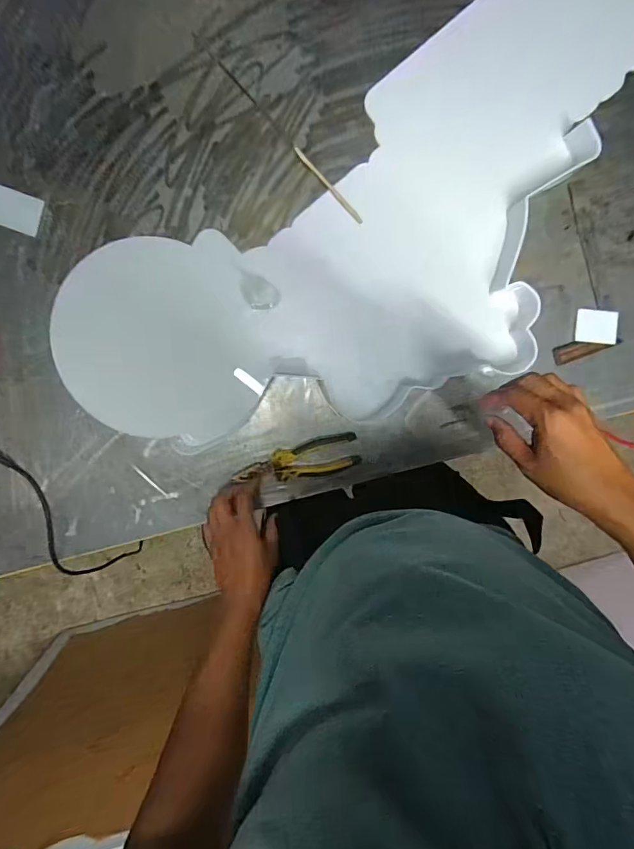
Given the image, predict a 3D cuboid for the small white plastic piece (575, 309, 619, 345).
[{"bbox_3d":[0.433,-0.151,0.657,0.062,0.009,0.049,4,97,-4],"label":"small white plastic piece"}]

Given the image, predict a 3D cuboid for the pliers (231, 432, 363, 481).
[{"bbox_3d":[-0.028,0.058,0.642,0.186,0.029,0.061,-10,98,-3],"label":"pliers"}]

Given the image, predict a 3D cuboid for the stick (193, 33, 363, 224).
[{"bbox_3d":[-0.050,-0.408,0.590,0.009,0.005,0.324,-44,98,2],"label":"stick"}]

